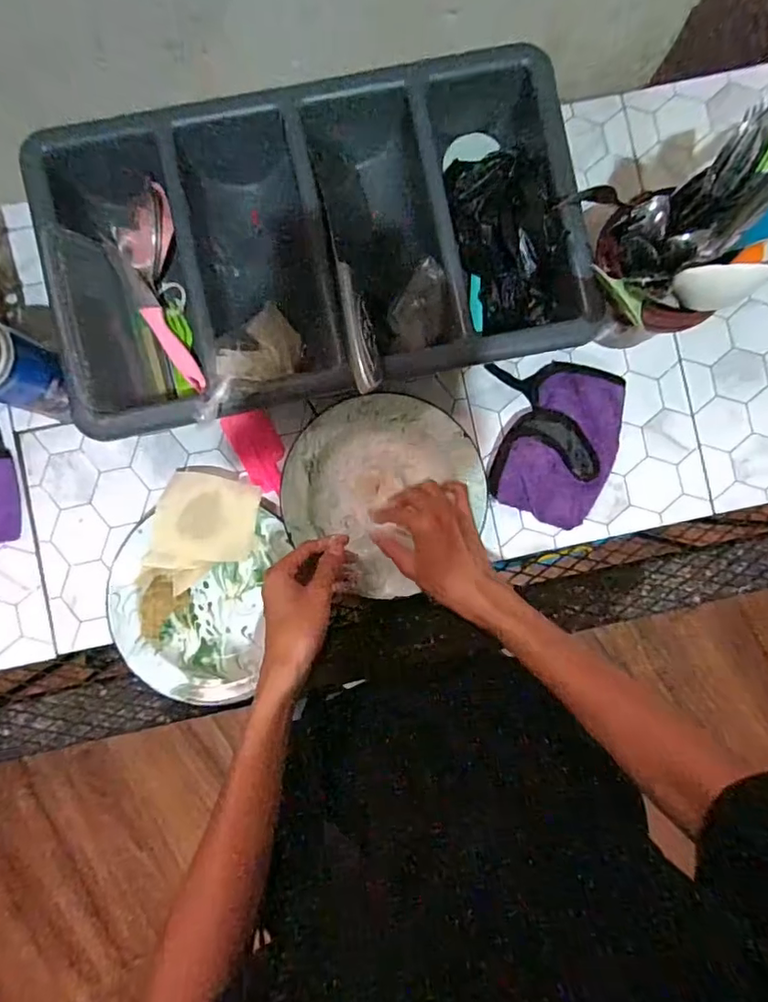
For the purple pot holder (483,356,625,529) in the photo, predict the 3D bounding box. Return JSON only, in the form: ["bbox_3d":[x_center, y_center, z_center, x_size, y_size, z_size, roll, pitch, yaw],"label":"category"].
[{"bbox_3d":[0.189,-0.067,0.607,0.131,0.040,0.178,8,91,-3],"label":"purple pot holder"}]

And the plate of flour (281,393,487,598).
[{"bbox_3d":[-0.001,-0.017,0.592,0.200,0.038,0.195,0,91,-2],"label":"plate of flour"}]

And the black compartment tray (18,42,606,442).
[{"bbox_3d":[-0.063,-0.250,0.550,0.498,0.117,0.284,-13,88,-3],"label":"black compartment tray"}]

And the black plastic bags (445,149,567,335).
[{"bbox_3d":[0.125,-0.263,0.561,0.085,0.060,0.169,-19,88,-3],"label":"black plastic bags"}]

